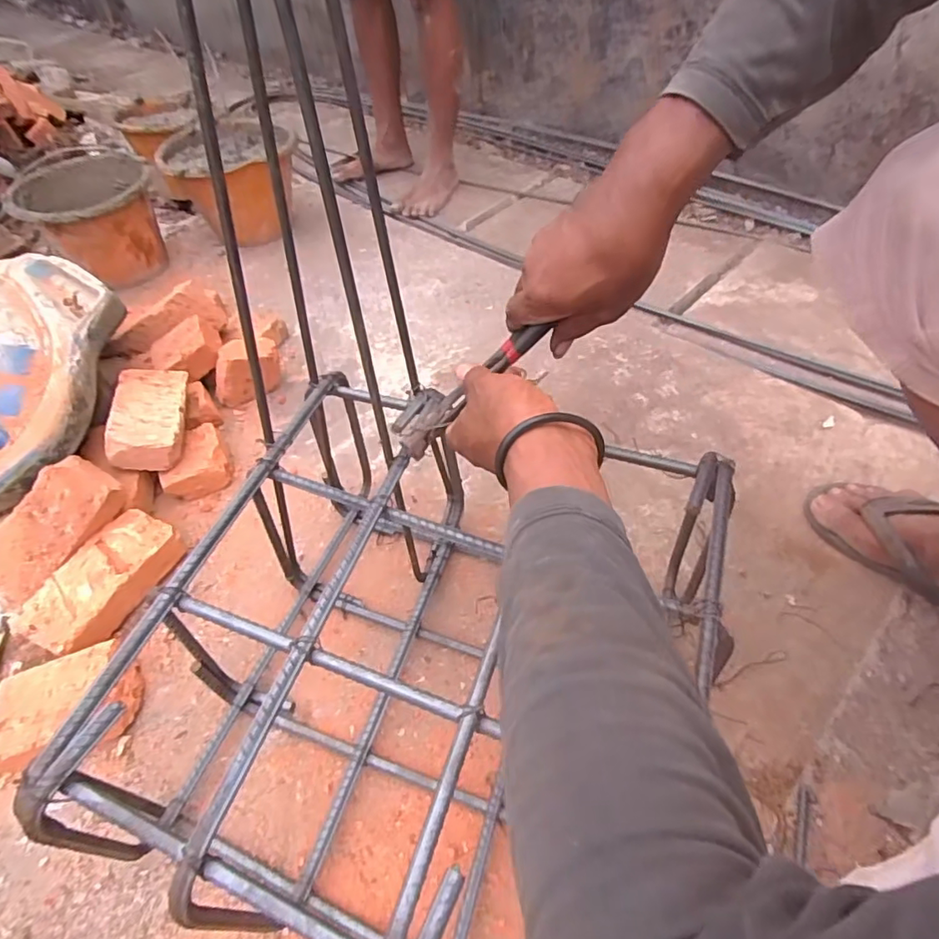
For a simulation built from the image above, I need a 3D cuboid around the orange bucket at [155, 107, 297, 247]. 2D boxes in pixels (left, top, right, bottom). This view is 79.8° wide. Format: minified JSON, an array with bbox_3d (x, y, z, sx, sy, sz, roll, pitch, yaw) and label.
[{"bbox_3d":[-0.465,-0.580,1.144,0.244,0.204,0.244,-21,51,-12],"label":"orange bucket"}]

